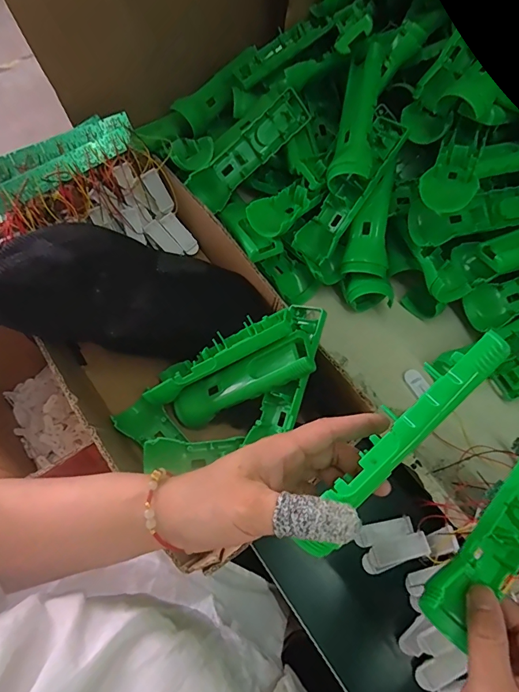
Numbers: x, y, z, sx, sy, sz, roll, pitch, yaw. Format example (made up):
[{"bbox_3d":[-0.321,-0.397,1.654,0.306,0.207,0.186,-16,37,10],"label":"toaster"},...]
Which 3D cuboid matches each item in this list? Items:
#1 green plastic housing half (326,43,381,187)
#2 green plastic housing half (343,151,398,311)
[{"bbox_3d":[0.103,-0.240,0.439,0.037,0.025,0.142,10,85,3],"label":"green plastic housing half"},{"bbox_3d":[0.123,-0.117,0.474,0.056,0.053,0.157,4,103,1],"label":"green plastic housing half"}]

